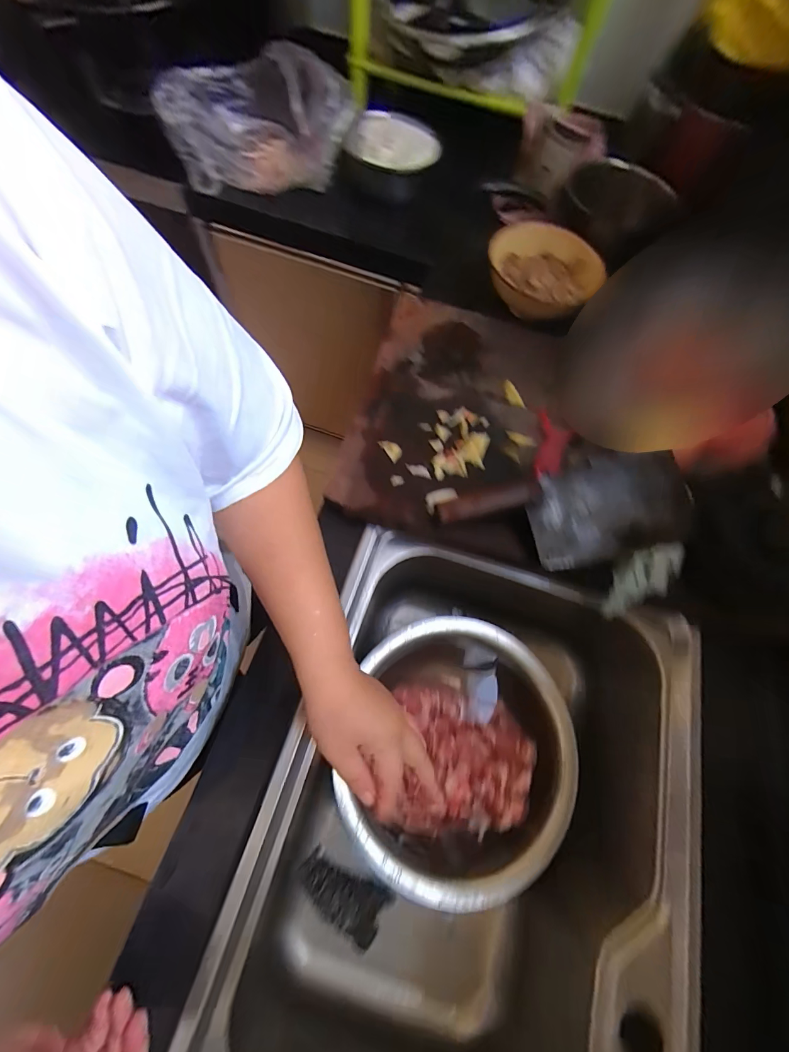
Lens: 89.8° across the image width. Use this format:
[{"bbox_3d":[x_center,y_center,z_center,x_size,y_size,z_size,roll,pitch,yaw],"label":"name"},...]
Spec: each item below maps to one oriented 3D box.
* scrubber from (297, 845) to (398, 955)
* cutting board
[{"bbox_3d":[-0.064,0.454,0.485,0.117,0.022,0.056,36,48,0],"label":"scrubber"},{"bbox_3d":[0.096,-0.157,0.549,0.279,0.036,0.383,16,67,1],"label":"cutting board"}]

